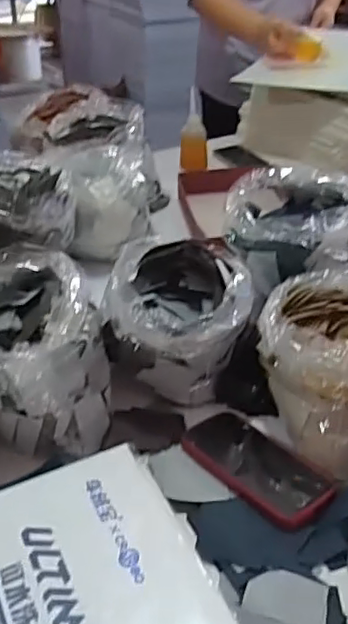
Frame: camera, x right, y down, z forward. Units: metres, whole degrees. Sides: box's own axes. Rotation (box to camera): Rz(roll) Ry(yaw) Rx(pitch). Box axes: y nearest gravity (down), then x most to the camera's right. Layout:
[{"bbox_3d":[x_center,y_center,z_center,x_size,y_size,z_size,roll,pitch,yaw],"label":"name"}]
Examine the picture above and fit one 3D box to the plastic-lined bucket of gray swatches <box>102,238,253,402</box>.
[{"bbox_3d":[0.005,0.009,0.760,0.172,0.131,0.179,-1,35,1],"label":"plastic-lined bucket of gray swatches"}]

